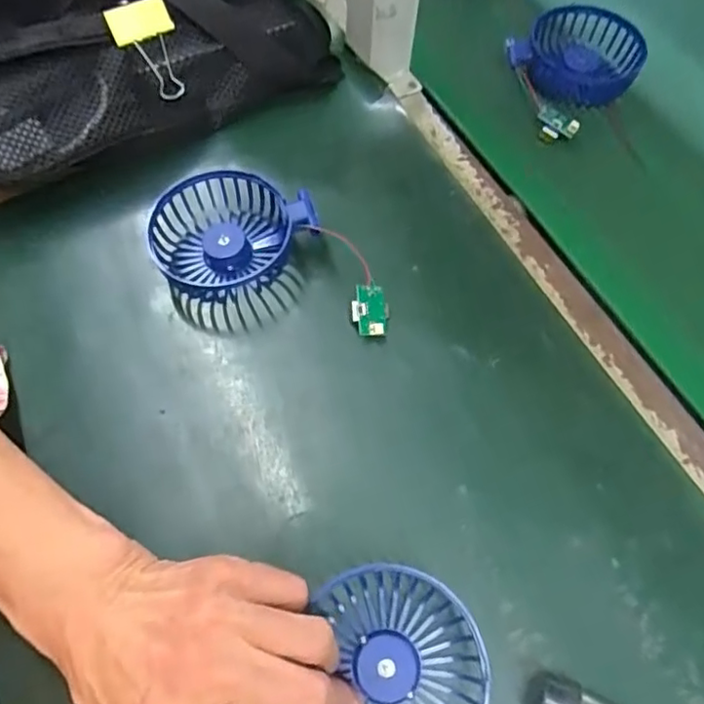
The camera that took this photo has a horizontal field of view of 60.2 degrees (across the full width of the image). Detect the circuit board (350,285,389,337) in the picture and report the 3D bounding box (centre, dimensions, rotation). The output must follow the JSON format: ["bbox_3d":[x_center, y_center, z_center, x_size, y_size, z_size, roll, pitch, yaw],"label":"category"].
[{"bbox_3d":[0.012,-0.025,0.375,0.023,0.010,0.031,-5,79,-27],"label":"circuit board"}]

